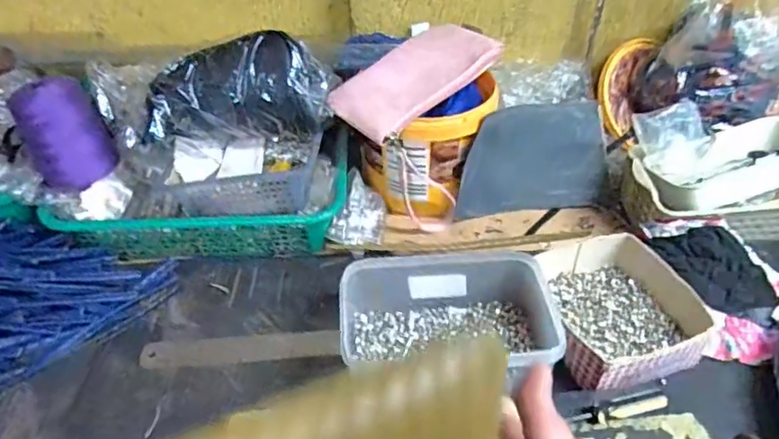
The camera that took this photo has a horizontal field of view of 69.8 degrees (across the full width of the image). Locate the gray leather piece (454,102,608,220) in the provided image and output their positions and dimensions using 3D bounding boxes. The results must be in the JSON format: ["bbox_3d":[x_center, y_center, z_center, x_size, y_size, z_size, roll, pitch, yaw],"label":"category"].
[{"bbox_3d":[0.187,-0.079,0.732,0.213,0.136,0.020,-6,7,-16],"label":"gray leather piece"}]

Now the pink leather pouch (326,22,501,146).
[{"bbox_3d":[0.029,-0.170,0.673,0.192,0.013,0.118,-43,53,-16],"label":"pink leather pouch"}]

